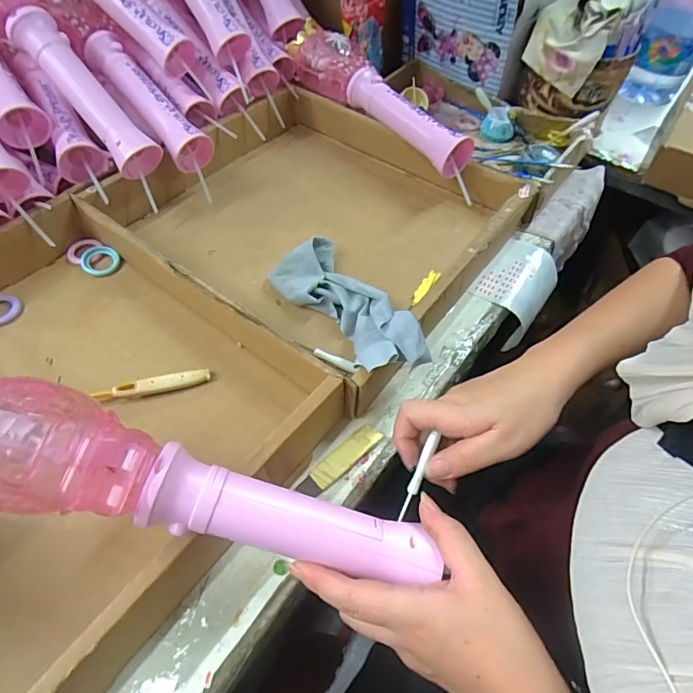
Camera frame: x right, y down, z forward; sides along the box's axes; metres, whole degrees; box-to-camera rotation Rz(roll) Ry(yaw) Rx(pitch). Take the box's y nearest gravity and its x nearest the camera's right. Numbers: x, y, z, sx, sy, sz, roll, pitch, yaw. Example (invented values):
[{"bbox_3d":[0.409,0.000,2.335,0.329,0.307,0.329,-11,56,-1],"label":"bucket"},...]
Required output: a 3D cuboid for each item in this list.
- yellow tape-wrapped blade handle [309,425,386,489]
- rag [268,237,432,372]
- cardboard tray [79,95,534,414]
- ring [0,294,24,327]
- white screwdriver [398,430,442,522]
[{"bbox_3d":[0.000,0.090,0.370,0.066,0.007,0.021,-36,64,-24],"label":"yellow tape-wrapped blade handle"},{"bbox_3d":[0.002,-0.036,0.422,0.076,0.053,0.193,-27,46,-20],"label":"rag"},{"bbox_3d":[-0.032,-0.156,0.518,0.369,0.055,0.369,33,60,19],"label":"cardboard tray"},{"bbox_3d":[-0.340,-0.036,0.439,0.038,0.006,0.038,1,55,-2],"label":"ring"},{"bbox_3d":[0.050,0.092,0.314,0.007,0.006,0.062,21,78,11],"label":"white screwdriver"}]

